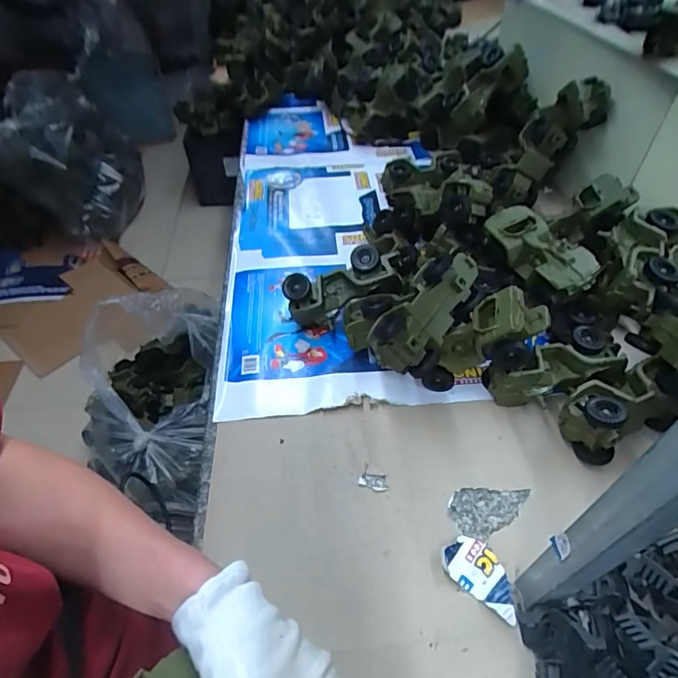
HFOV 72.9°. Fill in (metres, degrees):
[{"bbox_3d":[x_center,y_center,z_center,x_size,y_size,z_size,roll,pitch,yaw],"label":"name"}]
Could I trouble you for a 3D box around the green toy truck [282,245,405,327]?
[{"bbox_3d":[0.008,-0.082,0.713,0.182,0.067,0.075,-21,48,7],"label":"green toy truck"}]

